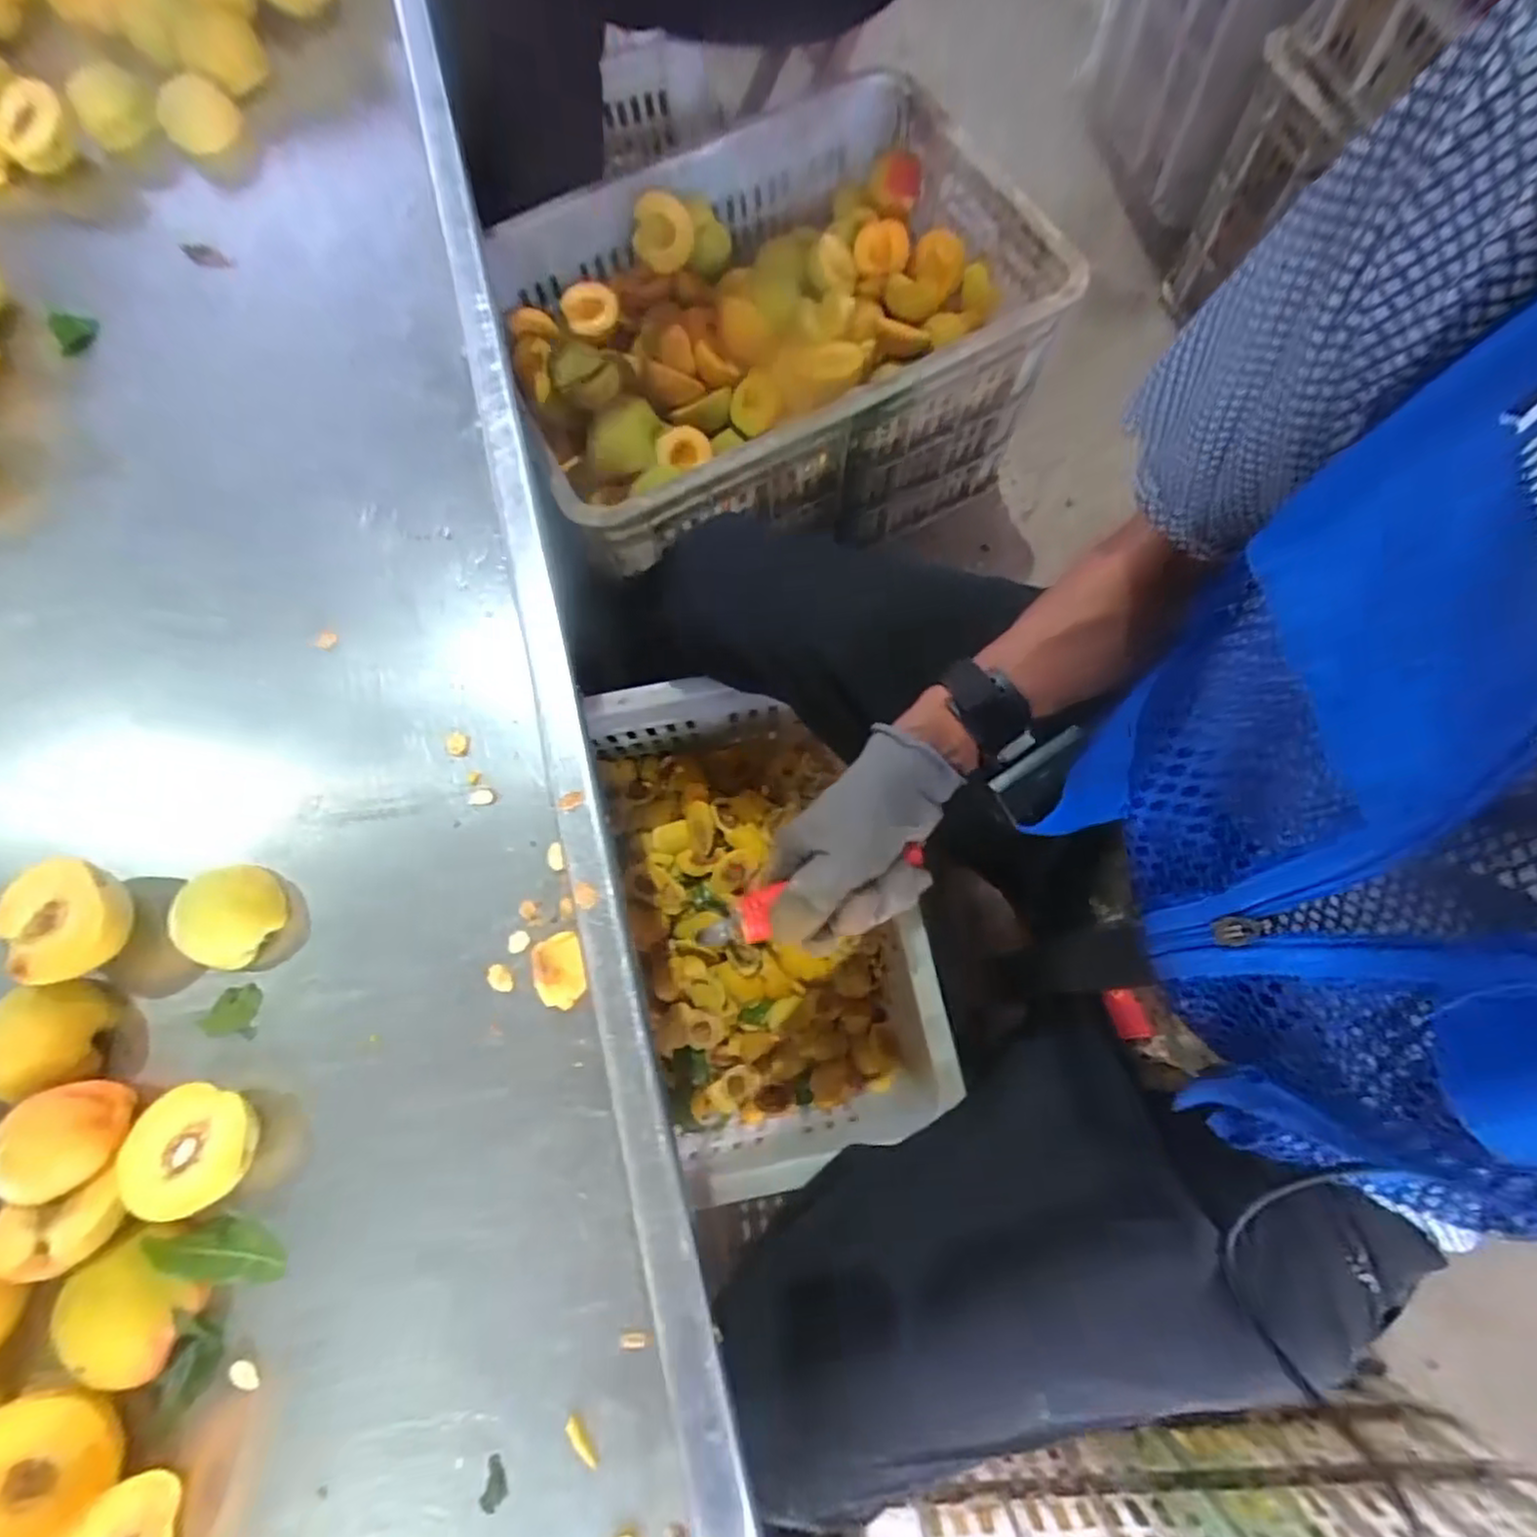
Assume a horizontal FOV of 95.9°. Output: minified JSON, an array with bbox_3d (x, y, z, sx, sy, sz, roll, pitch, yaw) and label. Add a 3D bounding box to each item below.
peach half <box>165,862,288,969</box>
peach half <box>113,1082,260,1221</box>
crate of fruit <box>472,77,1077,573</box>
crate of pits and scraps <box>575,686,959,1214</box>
[{"bbox_3d":[-0.296,0.080,0.381,0.042,0.030,0.052,32,75,8],"label":"peach half"},{"bbox_3d":[-0.282,0.187,0.342,0.055,0.026,0.054,4,73,0],"label":"peach half"},{"bbox_3d":[-0.009,-0.453,0.767,0.535,0.239,0.390,-28,75,-7],"label":"crate of fruit"},{"bbox_3d":[-0.007,0.114,0.561,0.215,0.156,0.352,-14,74,-3],"label":"crate of pits and scraps"}]

